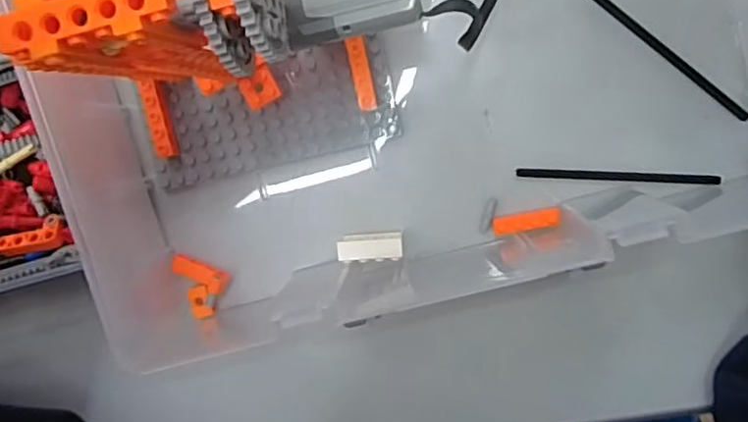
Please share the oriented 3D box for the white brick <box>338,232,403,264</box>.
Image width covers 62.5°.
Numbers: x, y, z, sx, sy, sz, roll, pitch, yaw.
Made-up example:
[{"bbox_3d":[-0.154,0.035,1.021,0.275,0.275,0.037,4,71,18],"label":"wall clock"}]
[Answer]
[{"bbox_3d":[-0.001,0.018,0.306,0.031,0.015,0.014,-3,98,6],"label":"white brick"}]

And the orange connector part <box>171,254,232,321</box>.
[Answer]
[{"bbox_3d":[-0.092,0.039,0.313,0.029,0.011,0.026,24,100,1],"label":"orange connector part"}]

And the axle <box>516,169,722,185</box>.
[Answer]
[{"bbox_3d":[0.119,-0.017,0.304,0.093,0.010,0.005,3,99,5],"label":"axle"}]

